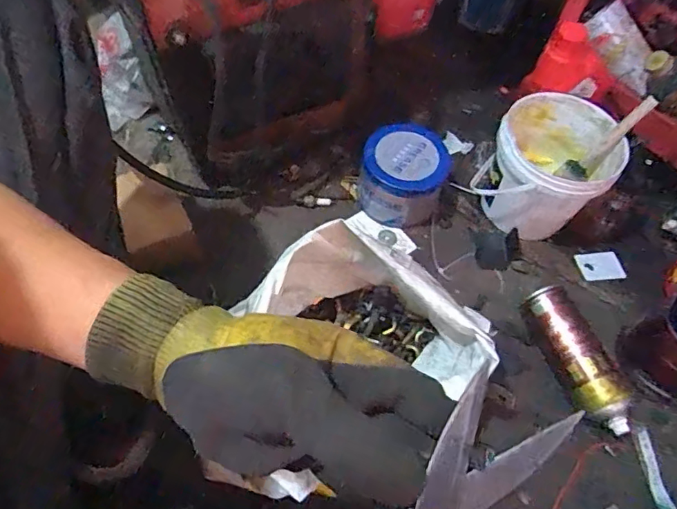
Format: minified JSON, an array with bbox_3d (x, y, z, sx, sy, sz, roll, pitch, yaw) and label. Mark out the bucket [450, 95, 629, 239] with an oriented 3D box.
[{"bbox_3d":[0.299,-0.116,0.747,0.160,0.146,0.176,2,59,-3],"label":"bucket"}]

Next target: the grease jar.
[{"bbox_3d":[0.097,-0.120,0.774,0.123,0.103,0.139,18,59,7],"label":"grease jar"}]

